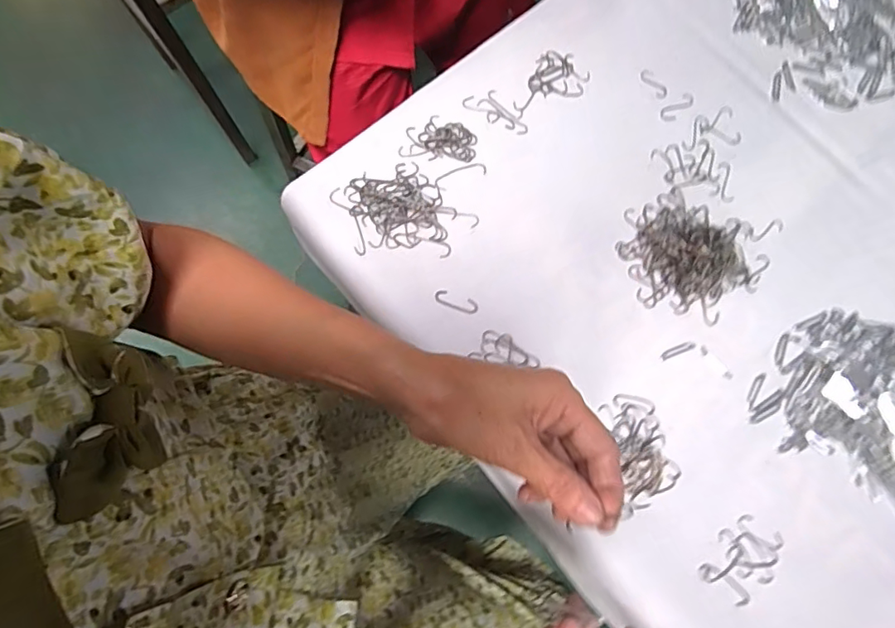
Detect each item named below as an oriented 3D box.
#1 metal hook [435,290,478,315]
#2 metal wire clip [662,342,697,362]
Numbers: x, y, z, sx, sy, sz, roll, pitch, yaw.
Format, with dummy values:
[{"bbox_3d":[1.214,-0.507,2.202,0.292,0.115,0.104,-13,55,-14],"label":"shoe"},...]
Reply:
[{"bbox_3d":[0.008,-0.010,0.450,0.038,0.004,0.013,18,77,4],"label":"metal hook"},{"bbox_3d":[0.198,0.031,0.445,0.032,0.004,0.008,-21,78,-6],"label":"metal wire clip"}]

